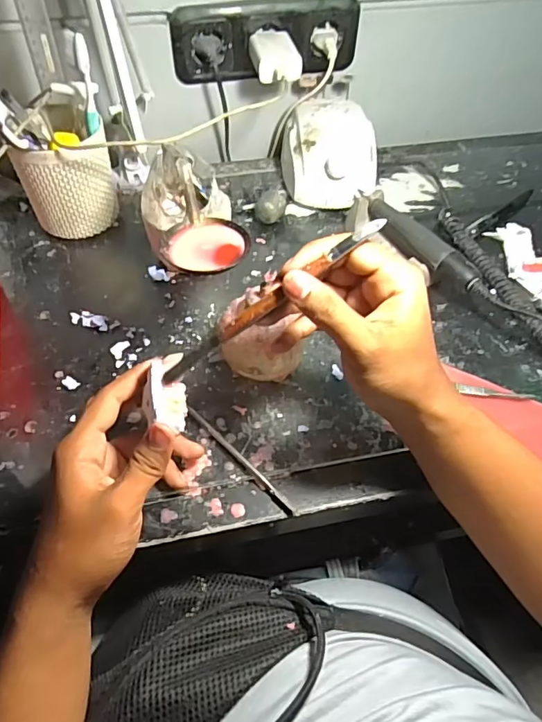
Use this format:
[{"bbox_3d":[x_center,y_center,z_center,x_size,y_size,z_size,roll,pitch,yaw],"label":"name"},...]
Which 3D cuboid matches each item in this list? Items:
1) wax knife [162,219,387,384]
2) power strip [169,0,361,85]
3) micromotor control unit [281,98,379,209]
[{"bbox_3d":[-0.001,-0.038,0.327,0.173,0.010,0.010,-35,57,7],"label":"wax knife"},{"bbox_3d":[-0.002,-0.370,0.593,0.219,0.076,0.030,-8,53,-8],"label":"power strip"},{"bbox_3d":[0.071,-0.248,0.620,0.106,0.080,0.140,-6,53,-6],"label":"micromotor control unit"}]

